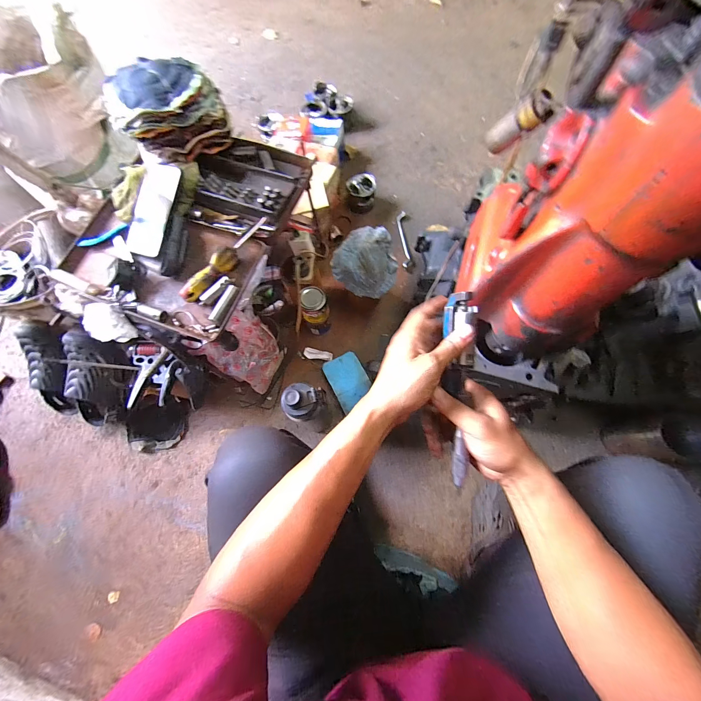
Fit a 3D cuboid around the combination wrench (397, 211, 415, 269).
[{"bbox_3d":[0.178,-0.360,0.959,0.037,0.022,0.217,-3,71,1],"label":"combination wrench"}]

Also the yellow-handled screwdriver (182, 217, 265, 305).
[{"bbox_3d":[-0.219,-0.162,0.520,0.028,0.029,0.196,37,76,15],"label":"yellow-handled screwdriver"}]

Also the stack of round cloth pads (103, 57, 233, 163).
[{"bbox_3d":[-0.330,-0.443,0.546,0.185,0.110,0.142,-25,71,-6],"label":"stack of round cloth pads"}]

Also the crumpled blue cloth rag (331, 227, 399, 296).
[{"bbox_3d":[0.039,-0.216,0.718,0.135,0.090,0.158,-43,73,-12],"label":"crumpled blue cloth rag"}]

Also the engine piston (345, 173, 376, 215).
[{"bbox_3d":[0.034,-0.523,1.002,0.097,0.083,0.114,3,70,4],"label":"engine piston"}]

